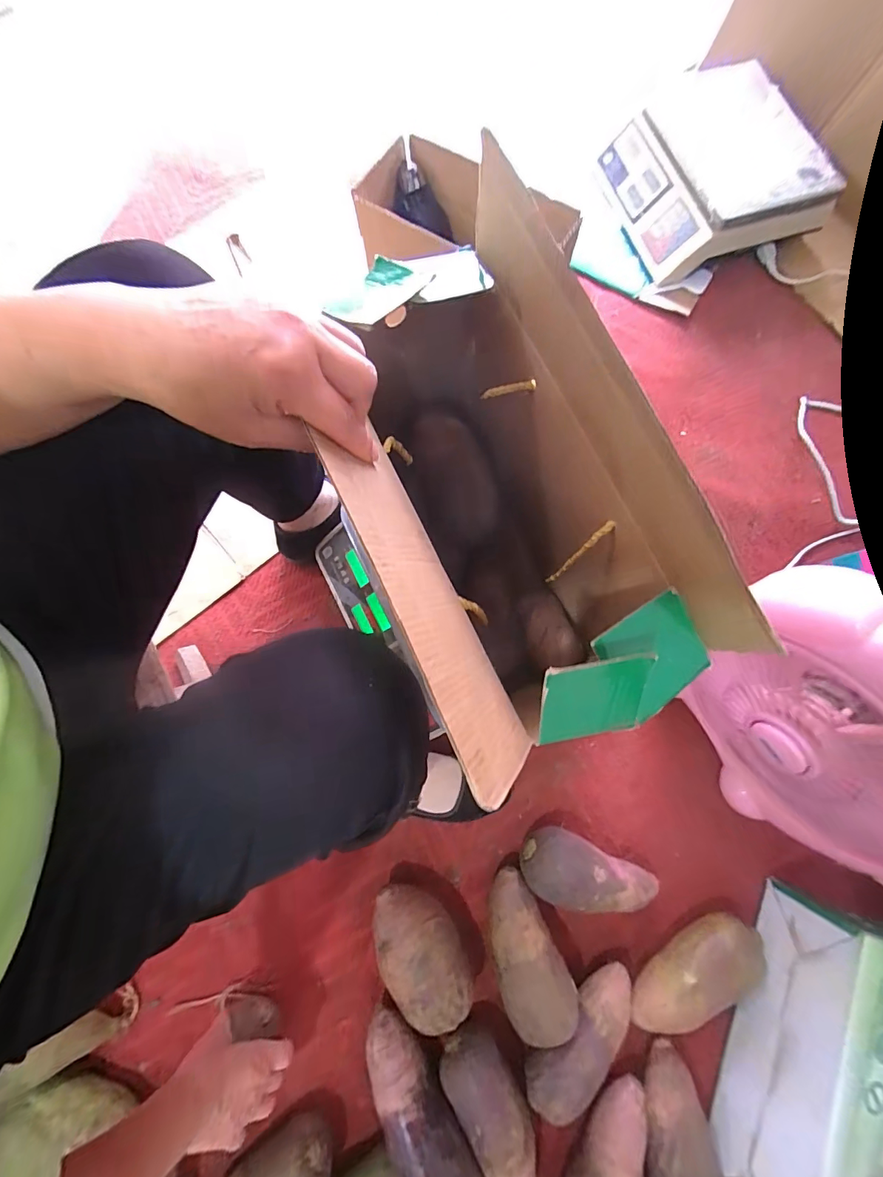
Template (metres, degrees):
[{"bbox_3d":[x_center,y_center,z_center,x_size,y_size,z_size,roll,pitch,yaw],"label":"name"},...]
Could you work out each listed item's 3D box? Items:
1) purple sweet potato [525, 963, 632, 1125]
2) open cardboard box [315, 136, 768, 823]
[{"bbox_3d":[0.168,0.529,0.512,0.169,0.060,0.061,-42,80,-10],"label":"purple sweet potato"},{"bbox_3d":[0.028,-0.067,0.380,0.188,0.302,0.380,-22,77,-5],"label":"open cardboard box"}]

